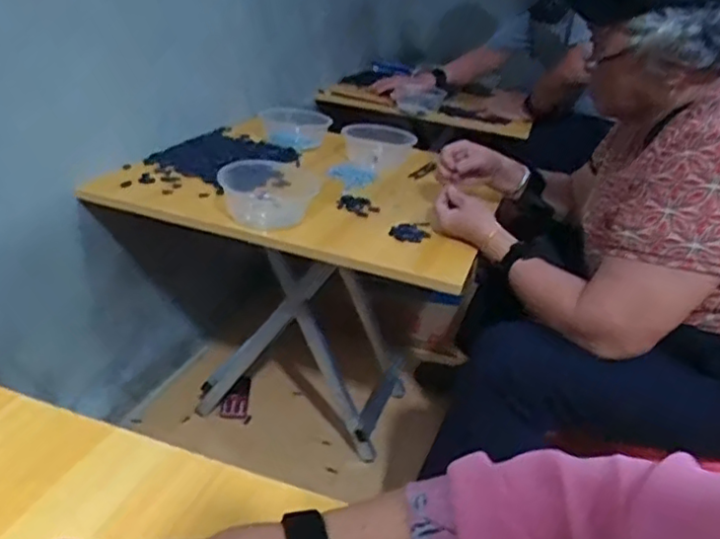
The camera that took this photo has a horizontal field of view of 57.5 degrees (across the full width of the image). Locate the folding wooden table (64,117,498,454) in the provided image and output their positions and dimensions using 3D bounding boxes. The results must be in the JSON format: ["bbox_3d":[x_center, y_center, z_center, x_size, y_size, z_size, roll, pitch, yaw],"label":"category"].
[{"bbox_3d":[-0.107,0.060,1.221,0.573,0.535,0.505,13,26,10],"label":"folding wooden table"}]

